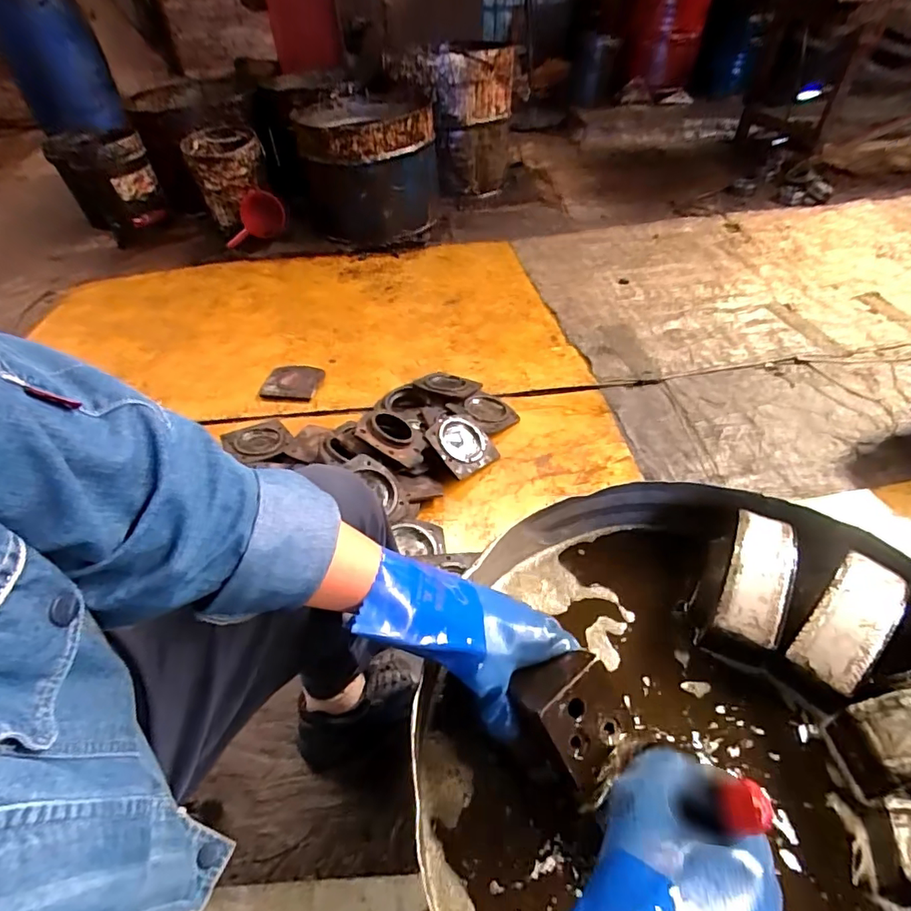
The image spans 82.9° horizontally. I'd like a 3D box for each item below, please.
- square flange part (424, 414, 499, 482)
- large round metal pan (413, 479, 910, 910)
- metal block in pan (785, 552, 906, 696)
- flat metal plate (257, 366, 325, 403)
[{"bbox_3d":[0.019,-0.030,1.244,0.159,0.021,0.166,49,47,10],"label":"square flange part"},{"bbox_3d":[0.264,0.271,0.457,0.559,0.102,0.546,-1,47,1],"label":"large round metal pan"},{"bbox_3d":[0.400,0.163,0.517,0.155,0.032,0.058,-35,56,-27],"label":"metal block in pan"},{"bbox_3d":[-0.503,-0.225,1.594,0.187,0.019,0.191,-1,47,1],"label":"flat metal plate"}]

